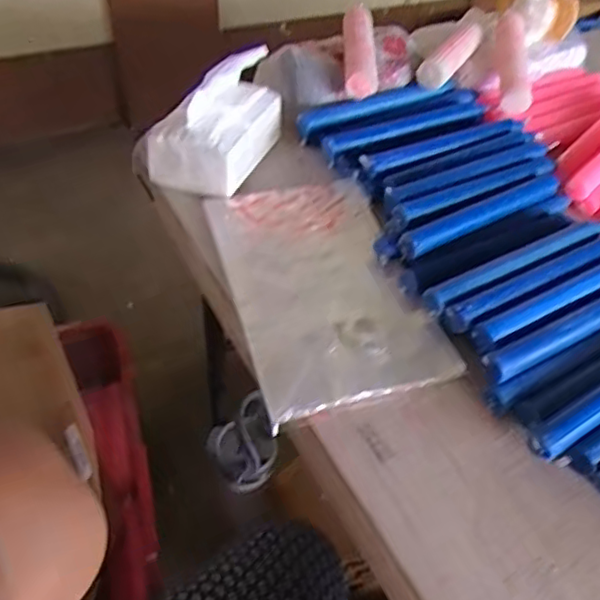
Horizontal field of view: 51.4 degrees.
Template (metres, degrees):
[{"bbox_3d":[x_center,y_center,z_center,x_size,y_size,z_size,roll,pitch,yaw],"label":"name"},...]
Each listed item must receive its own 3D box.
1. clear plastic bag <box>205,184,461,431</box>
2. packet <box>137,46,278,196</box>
[{"bbox_3d":[0.018,-0.019,0.536,0.150,0.014,0.245,-11,49,-15],"label":"clear plastic bag"},{"bbox_3d":[-0.085,-0.184,0.621,0.102,0.100,0.135,20,48,13],"label":"packet"}]

